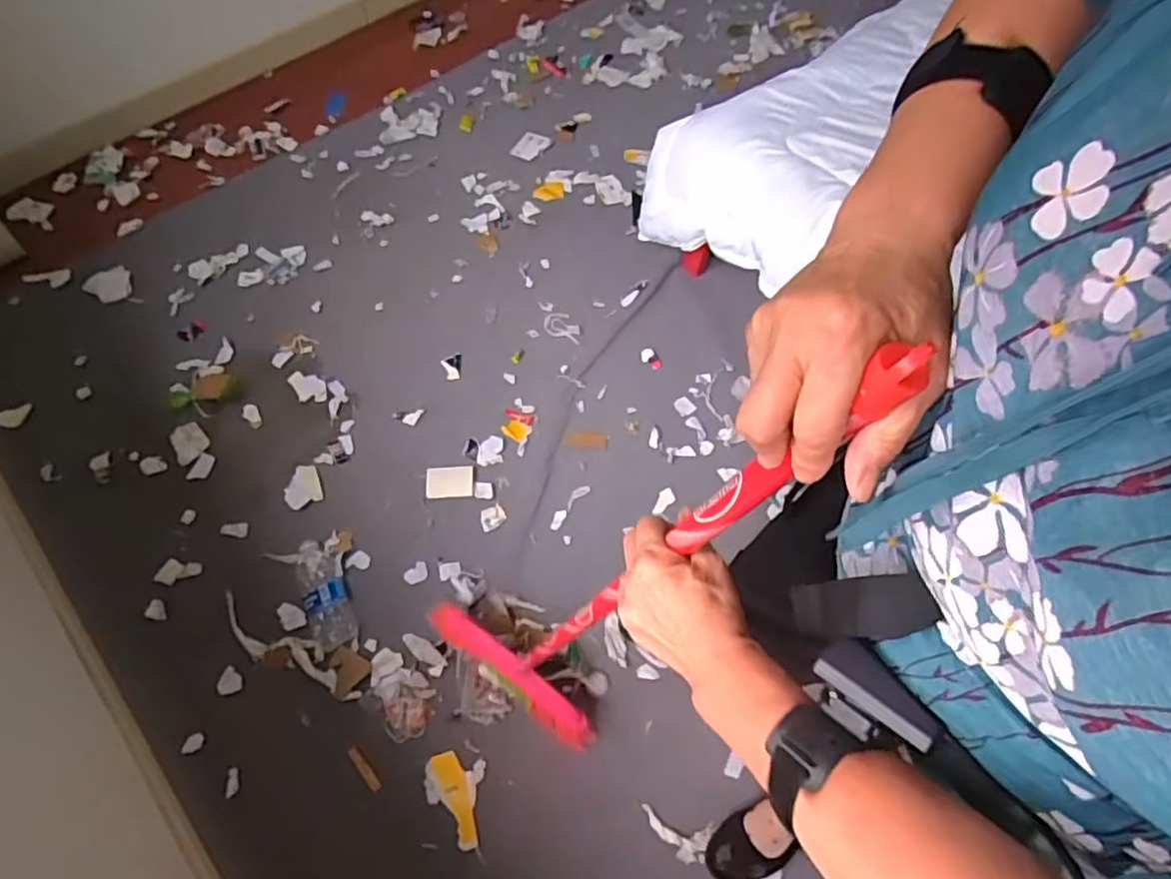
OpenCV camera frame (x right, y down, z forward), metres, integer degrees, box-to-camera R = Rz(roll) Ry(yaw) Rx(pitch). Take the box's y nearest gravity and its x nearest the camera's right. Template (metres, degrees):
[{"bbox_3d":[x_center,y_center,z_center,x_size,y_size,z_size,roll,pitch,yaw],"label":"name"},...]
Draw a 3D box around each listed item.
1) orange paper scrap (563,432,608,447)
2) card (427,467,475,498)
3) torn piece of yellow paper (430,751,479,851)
[{"bbox_3d":[0.000,0.000,1.447,0.094,0.006,0.038,0,64,-1],"label":"orange paper scrap"},{"bbox_3d":[-0.292,0.091,1.415,0.098,0.006,0.067,-2,77,-8],"label":"card"},{"bbox_3d":[-0.220,0.612,1.119,0.050,0.004,0.152,-21,67,-11],"label":"torn piece of yellow paper"}]

